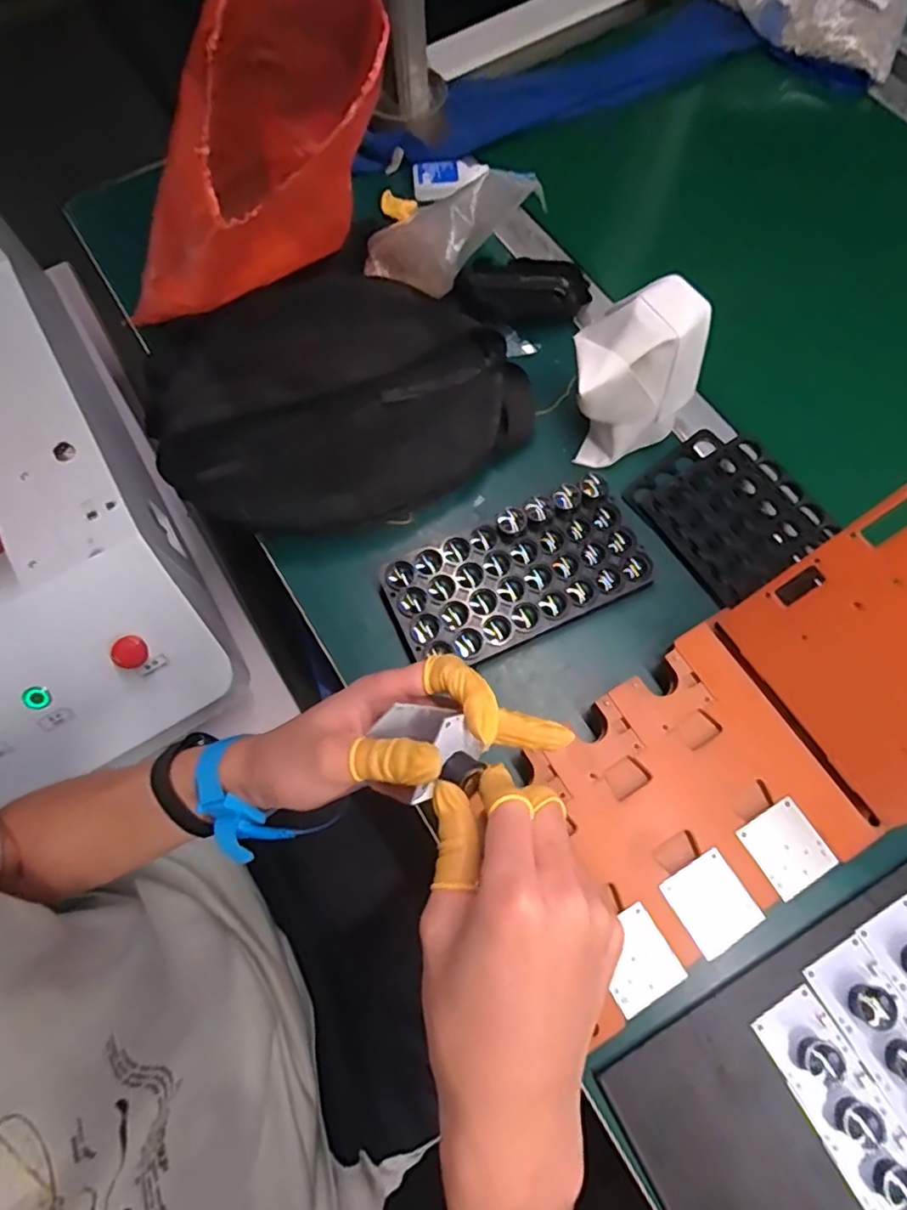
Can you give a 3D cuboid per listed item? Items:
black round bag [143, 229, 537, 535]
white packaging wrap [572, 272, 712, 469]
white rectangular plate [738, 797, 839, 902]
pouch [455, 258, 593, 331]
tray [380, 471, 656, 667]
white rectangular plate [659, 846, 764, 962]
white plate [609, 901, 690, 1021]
[{"bbox_3d":[-0.105,-0.177,0.522,0.279,0.057,0.238,-30,73,-8],"label":"black round bag"},{"bbox_3d":[0.139,-0.175,0.475,0.099,0.112,0.070,-9,71,-2],"label":"white packaging wrap"},{"bbox_3d":[0.212,0.154,0.393,0.044,0.004,0.048,-30,73,-7],"label":"white rectangular plate"},{"bbox_3d":[0.061,-0.282,0.563,0.118,0.031,0.052,-12,70,-16],"label":"pouch"},{"bbox_3d":[0.049,-0.023,0.475,0.191,0.034,0.098,-24,72,-7],"label":"tray"},{"bbox_3d":[0.160,0.185,0.383,0.045,0.004,0.049,-31,73,-9],"label":"white rectangular plate"},{"bbox_3d":[0.110,0.214,0.373,0.045,0.004,0.048,-29,73,-8],"label":"white plate"}]

